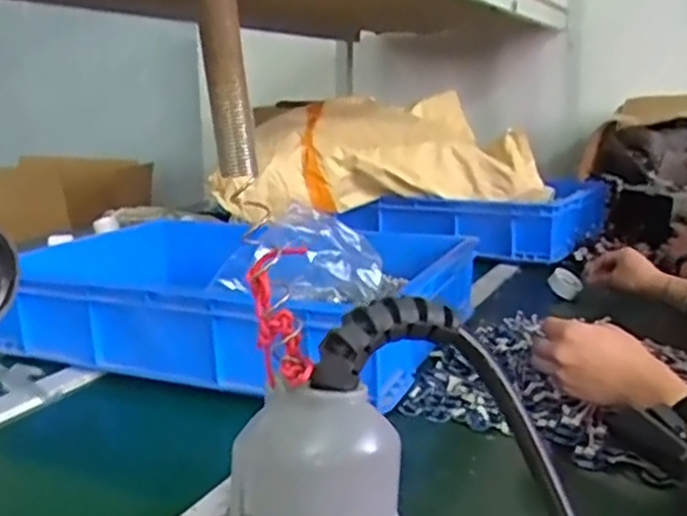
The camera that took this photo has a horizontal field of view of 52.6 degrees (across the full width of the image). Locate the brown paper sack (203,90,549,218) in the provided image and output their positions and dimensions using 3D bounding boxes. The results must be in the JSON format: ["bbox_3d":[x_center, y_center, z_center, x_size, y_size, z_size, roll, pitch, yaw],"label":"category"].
[{"bbox_3d":[0.078,-0.223,1.516,0.689,0.219,0.251,0,13,-2],"label":"brown paper sack"}]

